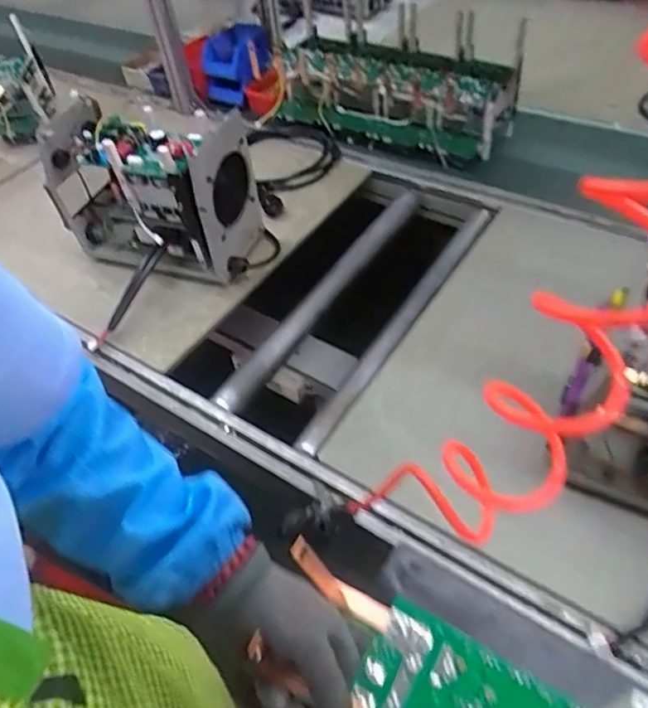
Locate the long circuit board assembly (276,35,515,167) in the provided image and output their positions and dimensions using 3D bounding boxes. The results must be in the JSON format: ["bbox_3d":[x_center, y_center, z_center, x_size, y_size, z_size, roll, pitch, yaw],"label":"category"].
[{"bbox_3d":[0.125,-0.537,1.160,0.464,0.147,0.179,30,59,28],"label":"long circuit board assembly"}]

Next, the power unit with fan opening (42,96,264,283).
[{"bbox_3d":[-0.273,-0.268,0.933,0.327,0.212,0.164,14,53,18],"label":"power unit with fan opening"}]

